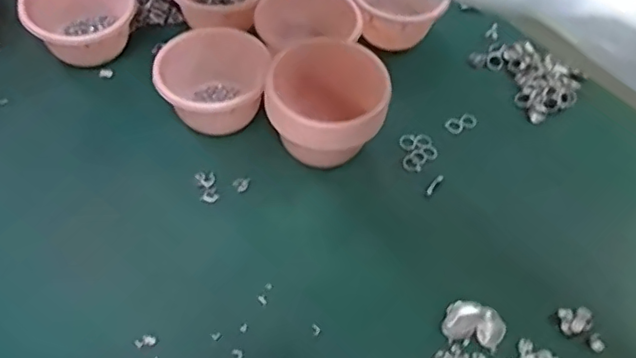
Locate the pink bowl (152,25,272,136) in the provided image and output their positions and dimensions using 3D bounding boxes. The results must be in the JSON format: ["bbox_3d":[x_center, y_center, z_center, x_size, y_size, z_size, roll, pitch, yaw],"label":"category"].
[{"bbox_3d":[-0.142,-0.130,0.777,0.146,0.077,0.144,-4,55,-7],"label":"pink bowl"}]

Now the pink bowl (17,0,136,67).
[{"bbox_3d":[-0.344,-0.233,0.828,0.139,0.092,0.142,2,58,-3],"label":"pink bowl"}]

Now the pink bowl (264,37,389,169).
[{"bbox_3d":[0.008,-0.090,0.741,0.141,0.114,0.136,2,58,-3],"label":"pink bowl"}]

